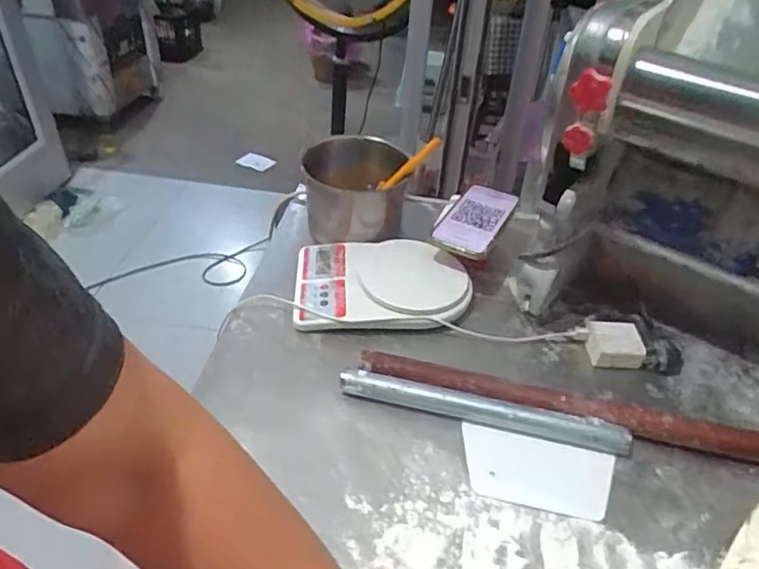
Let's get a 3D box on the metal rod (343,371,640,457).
[{"bbox_3d":[0.104,0.130,0.601,0.291,0.022,0.027,11,41,9],"label":"metal rod"}]

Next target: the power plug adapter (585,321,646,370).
[{"bbox_3d":[0.272,0.070,0.683,0.062,0.032,0.049,4,40,1],"label":"power plug adapter"}]

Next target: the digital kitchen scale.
[{"bbox_3d":[0.002,-0.005,0.739,0.212,0.030,0.150,0,40,-4],"label":"digital kitchen scale"}]

